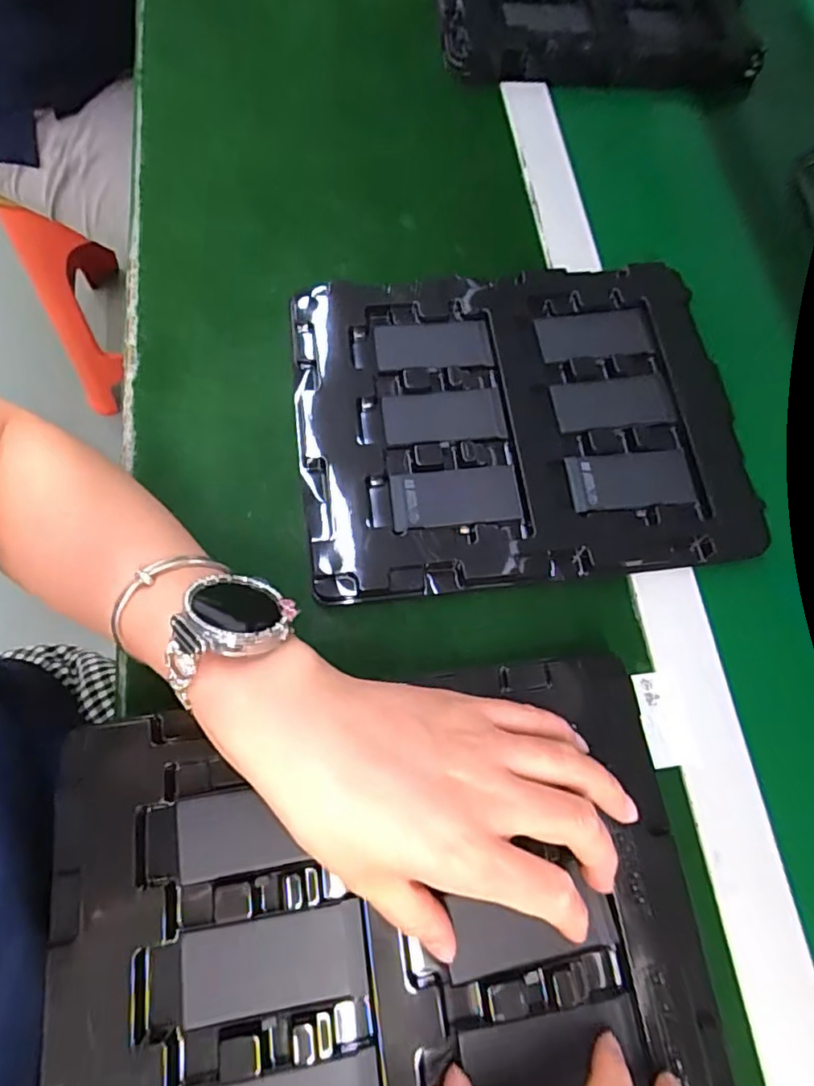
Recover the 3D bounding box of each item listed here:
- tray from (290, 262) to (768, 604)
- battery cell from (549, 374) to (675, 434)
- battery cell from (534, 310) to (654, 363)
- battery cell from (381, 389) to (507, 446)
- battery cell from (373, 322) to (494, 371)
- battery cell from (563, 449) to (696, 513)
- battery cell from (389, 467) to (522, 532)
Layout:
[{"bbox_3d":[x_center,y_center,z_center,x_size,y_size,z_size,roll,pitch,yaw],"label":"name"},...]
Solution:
[{"bbox_3d":[0.067,-0.082,0.374,0.268,0.019,0.213,-6,71,-1],"label":"tray"},{"bbox_3d":[0.136,-0.092,0.388,0.079,0.004,0.037,-7,71,-1],"label":"battery cell"},{"bbox_3d":[0.127,-0.142,0.402,0.076,0.004,0.036,-5,71,-1],"label":"battery cell"},{"bbox_3d":[0.023,-0.081,0.376,0.074,0.004,0.034,-5,71,-1],"label":"battery cell"},{"bbox_3d":[0.017,-0.133,0.396,0.076,0.004,0.035,-6,71,-1],"label":"battery cell"},{"bbox_3d":[0.139,-0.039,0.368,0.078,0.009,0.037,-6,71,-1],"label":"battery cell"},{"bbox_3d":[0.029,-0.028,0.357,0.076,0.005,0.035,-7,71,-1],"label":"battery cell"}]

